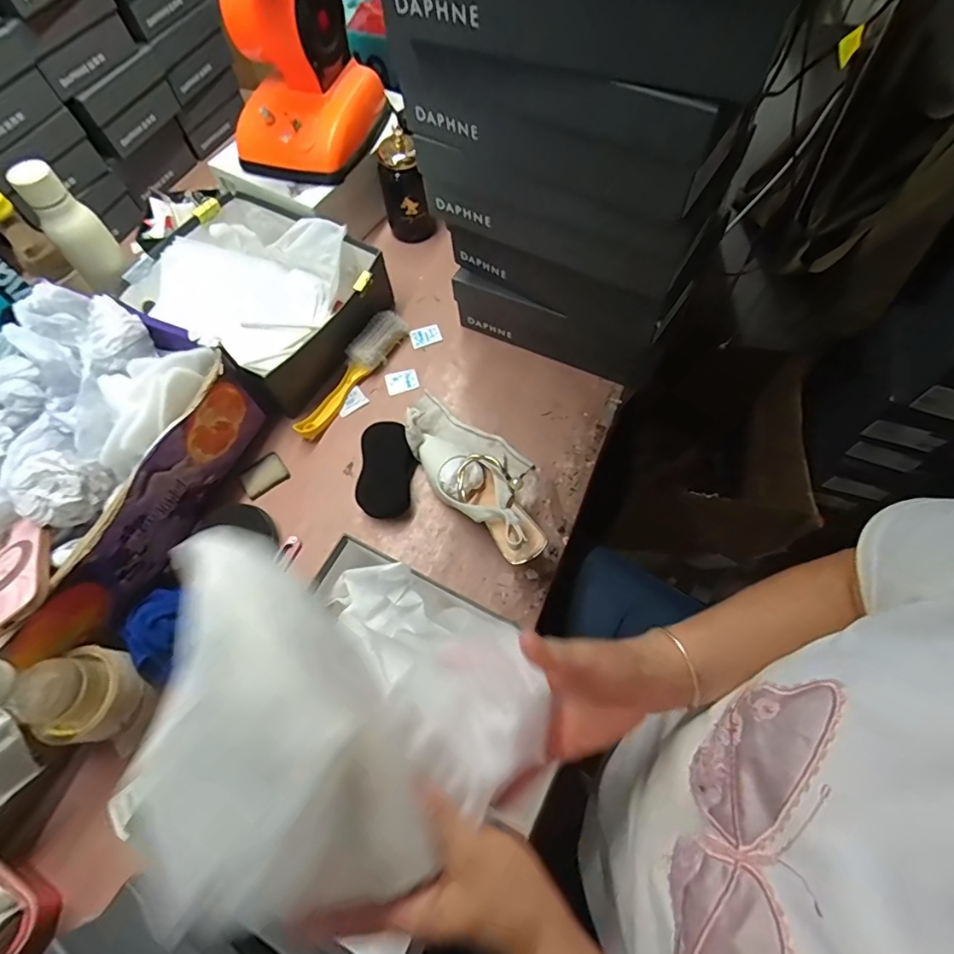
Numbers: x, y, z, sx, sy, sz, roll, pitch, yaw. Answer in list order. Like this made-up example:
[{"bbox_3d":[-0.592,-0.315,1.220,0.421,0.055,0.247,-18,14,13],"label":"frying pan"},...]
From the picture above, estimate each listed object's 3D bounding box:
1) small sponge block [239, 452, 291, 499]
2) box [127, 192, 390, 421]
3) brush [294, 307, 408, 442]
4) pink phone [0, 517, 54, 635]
[{"bbox_3d":[-0.285,-0.001,0.671,0.059,0.004,0.046,-37,68,-14],"label":"small sponge block"},{"bbox_3d":[-0.318,-0.270,0.738,0.321,0.098,0.260,31,70,16],"label":"box"},{"bbox_3d":[-0.180,-0.148,0.715,0.050,0.035,0.222,28,69,15],"label":"brush"},{"bbox_3d":[-0.461,0.092,0.498,0.071,0.015,0.141,-37,51,-7],"label":"pink phone"}]

